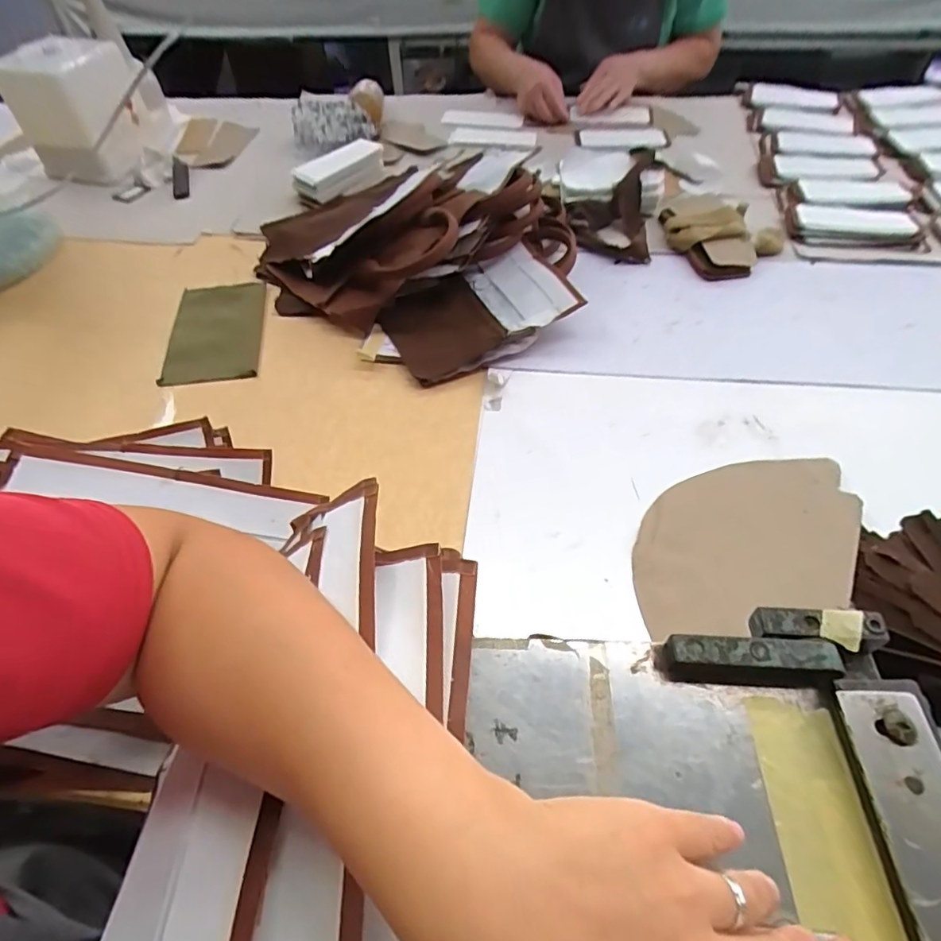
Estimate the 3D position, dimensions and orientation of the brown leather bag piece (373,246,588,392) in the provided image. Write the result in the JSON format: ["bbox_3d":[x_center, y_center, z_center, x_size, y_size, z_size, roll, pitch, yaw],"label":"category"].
[{"bbox_3d":[0.005,-0.188,0.631,0.211,0.039,0.151,-26,57,-16],"label":"brown leather bag piece"}]

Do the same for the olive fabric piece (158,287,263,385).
[{"bbox_3d":[-0.310,-0.170,0.646,0.103,0.011,0.183,-6,52,-8],"label":"olive fabric piece"}]

